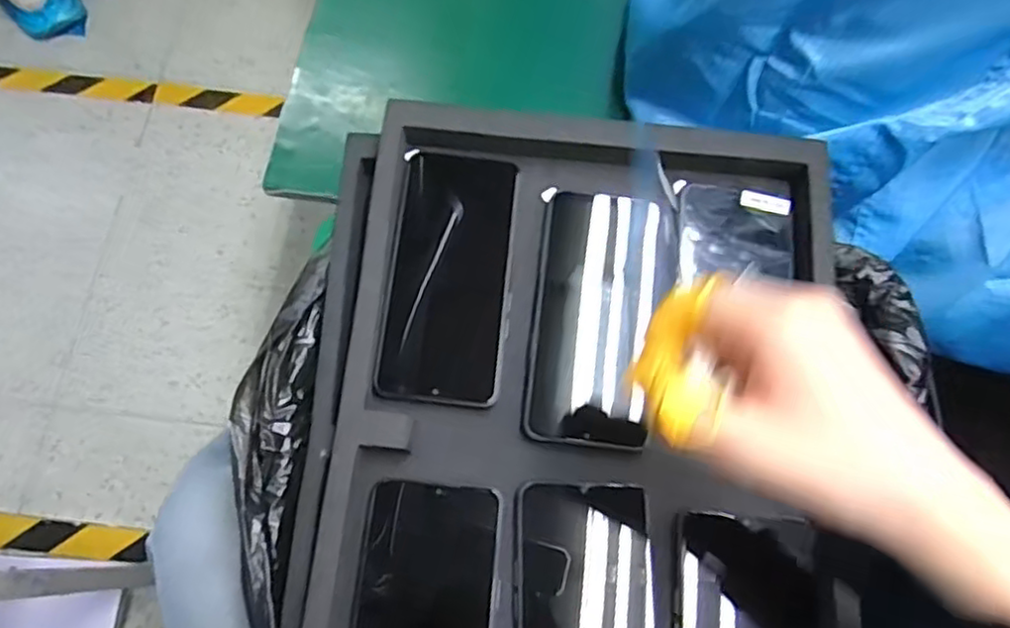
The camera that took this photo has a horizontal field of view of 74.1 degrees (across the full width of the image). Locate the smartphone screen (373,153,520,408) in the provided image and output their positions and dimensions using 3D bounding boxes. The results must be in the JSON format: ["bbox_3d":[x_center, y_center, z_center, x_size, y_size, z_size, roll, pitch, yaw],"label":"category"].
[{"bbox_3d":[-0.033,-0.026,0.421,0.074,0.012,0.161,6,71,1],"label":"smartphone screen"}]

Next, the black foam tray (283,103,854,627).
[{"bbox_3d":[0.042,0.082,0.389,0.309,0.035,0.435,4,71,-1],"label":"black foam tray"}]

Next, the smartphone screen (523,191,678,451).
[{"bbox_3d":[0.062,0.001,0.425,0.083,0.011,0.164,8,71,2],"label":"smartphone screen"}]

